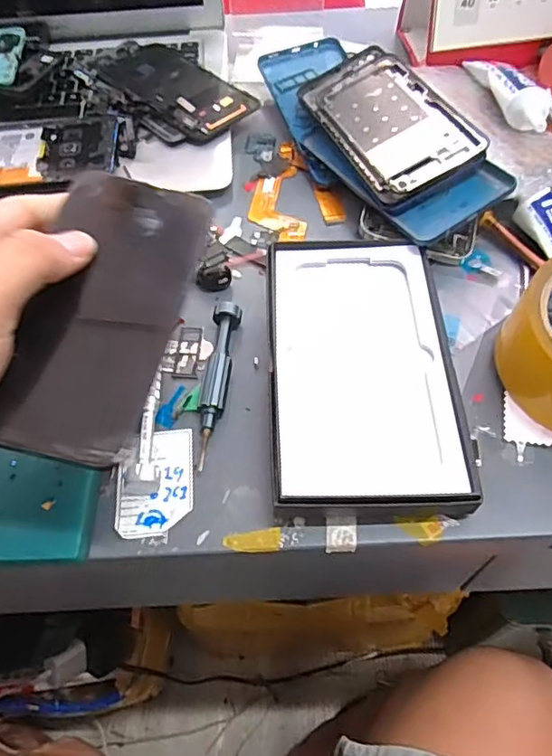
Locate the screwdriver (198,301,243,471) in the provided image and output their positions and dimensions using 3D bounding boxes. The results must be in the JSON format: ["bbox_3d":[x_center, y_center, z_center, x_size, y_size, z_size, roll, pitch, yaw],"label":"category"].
[{"bbox_3d":[-0.035,0.001,0.330,0.016,0.017,0.104,5,57,5],"label":"screwdriver"}]

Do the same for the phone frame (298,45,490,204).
[{"bbox_3d":[0.077,-0.188,0.407,0.075,0.006,0.162,-28,56,5],"label":"phone frame"}]

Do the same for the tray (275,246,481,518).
[{"bbox_3d":[0.048,-0.007,0.325,0.100,0.024,0.172,-2,57,1],"label":"tray"}]

